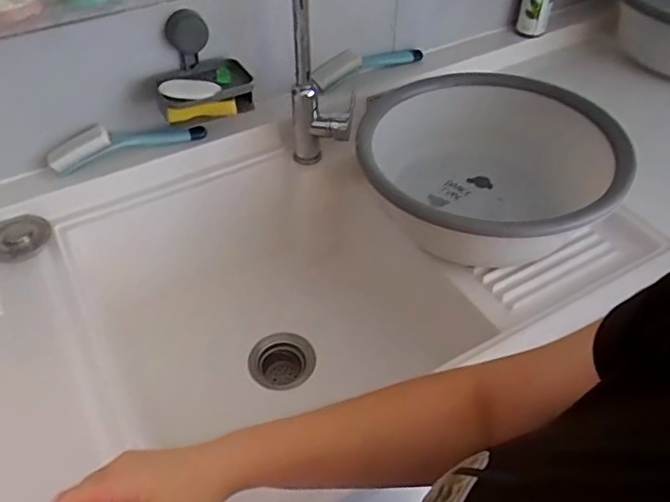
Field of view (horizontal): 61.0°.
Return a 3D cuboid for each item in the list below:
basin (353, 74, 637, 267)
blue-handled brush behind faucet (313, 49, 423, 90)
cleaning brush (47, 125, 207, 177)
[{"bbox_3d":[0.206,-0.108,0.827,0.372,0.152,0.306,17,49,19],"label":"basin"},{"bbox_3d":[0.058,-0.318,0.944,0.199,0.054,0.020,-22,49,-17],"label":"blue-handled brush behind faucet"},{"bbox_3d":[-0.314,-0.166,0.862,0.230,0.046,0.053,-22,49,-17],"label":"cleaning brush"}]

